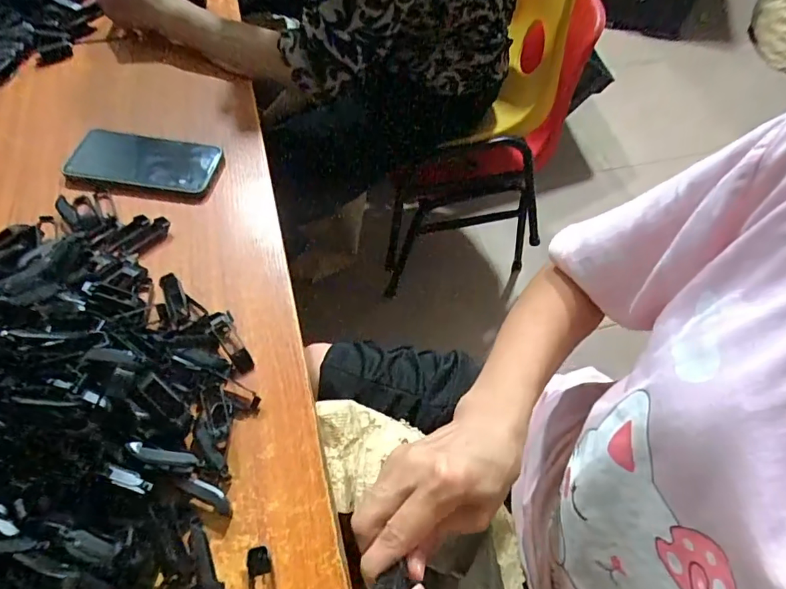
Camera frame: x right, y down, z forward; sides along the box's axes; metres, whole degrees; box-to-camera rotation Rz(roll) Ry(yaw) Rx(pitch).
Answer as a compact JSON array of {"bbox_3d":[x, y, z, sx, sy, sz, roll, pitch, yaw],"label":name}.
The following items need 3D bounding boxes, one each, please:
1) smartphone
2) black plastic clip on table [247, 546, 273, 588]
[{"bbox_3d":[-0.287,-0.156,0.554,0.159,0.012,0.078,10,56,5],"label":"smartphone"},{"bbox_3d":[-0.092,0.211,0.332,0.018,0.011,0.064,-12,57,-10],"label":"black plastic clip on table"}]

